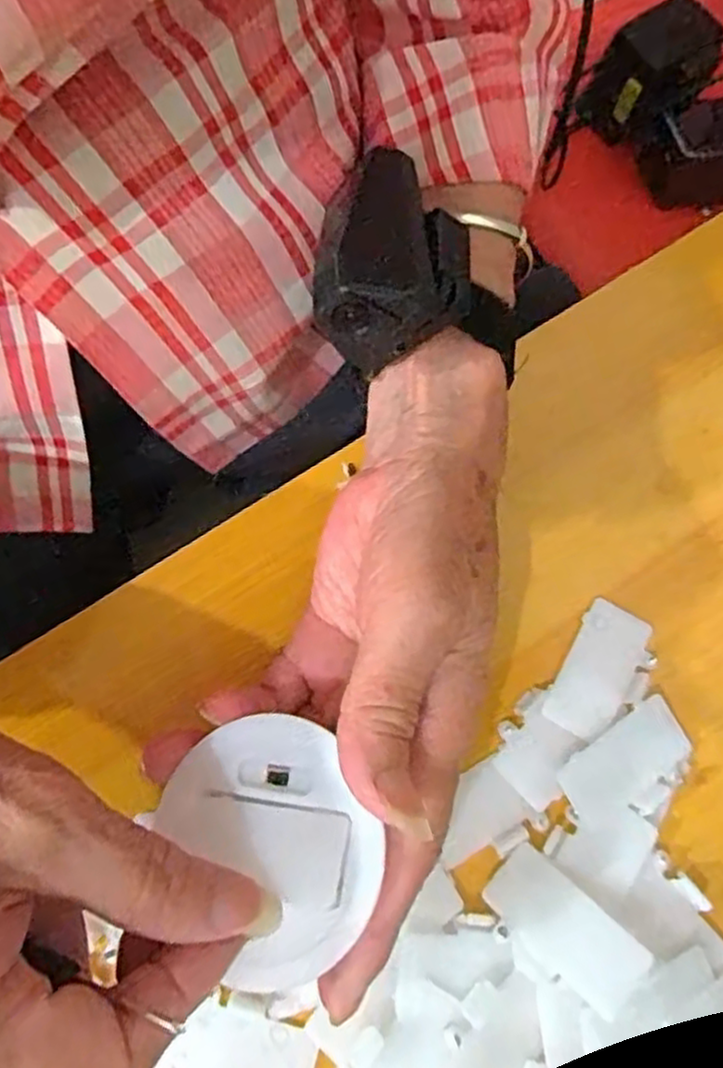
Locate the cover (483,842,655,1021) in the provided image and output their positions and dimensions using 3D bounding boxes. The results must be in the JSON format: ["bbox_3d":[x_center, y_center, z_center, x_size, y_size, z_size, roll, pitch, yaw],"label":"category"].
[{"bbox_3d":[0.061,0.118,0.220,0.023,0.004,0.048,-45,55,-13],"label":"cover"}]

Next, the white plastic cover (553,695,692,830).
[{"bbox_3d":[0.090,0.078,0.244,0.047,0.004,0.026,-34,75,-11],"label":"white plastic cover"}]

